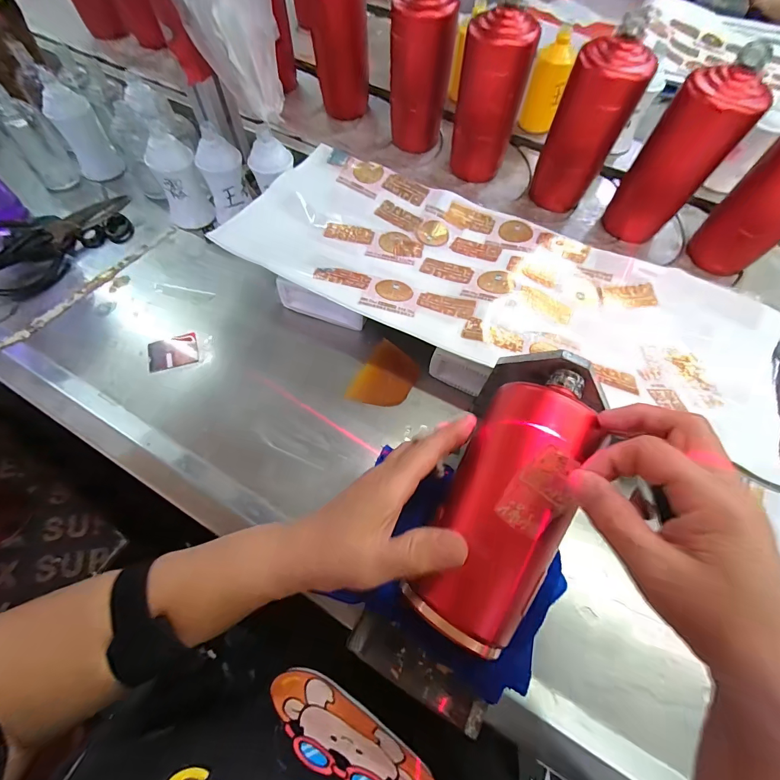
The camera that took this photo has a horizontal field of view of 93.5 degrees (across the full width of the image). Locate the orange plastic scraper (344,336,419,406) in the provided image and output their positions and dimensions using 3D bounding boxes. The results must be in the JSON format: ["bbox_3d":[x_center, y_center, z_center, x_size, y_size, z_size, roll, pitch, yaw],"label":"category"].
[{"bbox_3d":[-0.004,-0.013,0.417,0.060,0.004,0.081,29,71,10],"label":"orange plastic scraper"}]

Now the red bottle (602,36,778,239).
[{"bbox_3d":[0.334,-0.267,0.434,0.063,0.183,0.067,-8,65,-6],"label":"red bottle"}]

